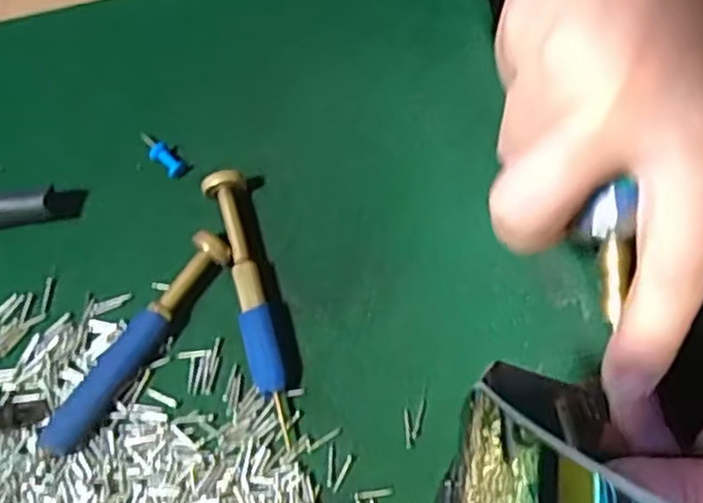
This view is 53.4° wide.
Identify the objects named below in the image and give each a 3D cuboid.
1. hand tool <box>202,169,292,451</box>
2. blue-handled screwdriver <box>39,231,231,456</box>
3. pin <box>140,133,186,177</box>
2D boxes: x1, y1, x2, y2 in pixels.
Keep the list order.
[{"bbox_3d":[-0.033,0.017,0.237,0.013,0.015,0.092,-17,70,-4],"label":"hand tool"},{"bbox_3d":[-0.071,0.030,0.234,0.012,0.011,0.085,32,74,13],"label":"blue-handled screwdriver"},{"bbox_3d":[-0.071,-0.036,0.262,0.008,0.007,0.022,-42,73,-12],"label":"pin"}]

